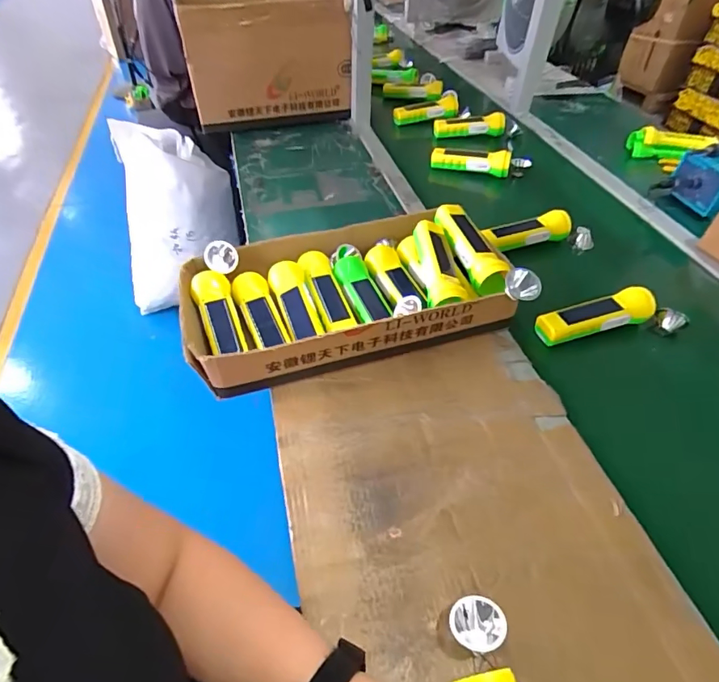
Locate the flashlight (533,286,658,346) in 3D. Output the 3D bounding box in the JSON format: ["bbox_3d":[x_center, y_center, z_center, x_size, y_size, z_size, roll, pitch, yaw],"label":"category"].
[{"bbox_3d":[0.331,-0.037,0.662,0.173,0.041,0.047,-11,46,-14],"label":"flashlight"}]

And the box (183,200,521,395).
[{"bbox_3d":[-0.017,-0.069,0.647,0.422,0.090,0.215,-11,46,-14],"label":"box"}]

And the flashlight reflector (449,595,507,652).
[{"bbox_3d":[0.098,0.238,0.394,0.044,0.025,0.040,1,45,-1],"label":"flashlight reflector"}]

